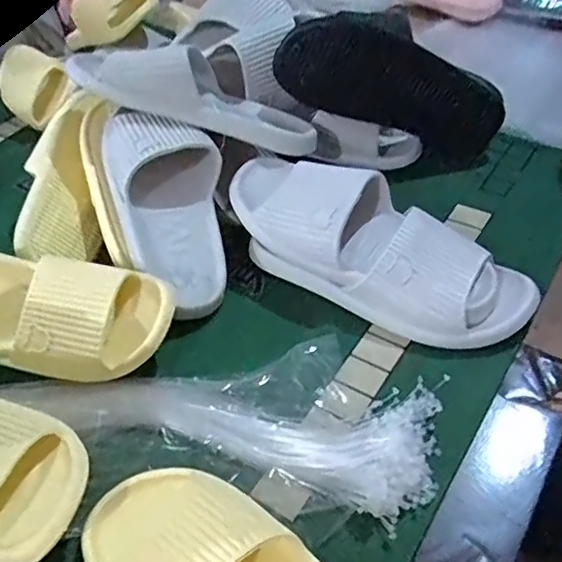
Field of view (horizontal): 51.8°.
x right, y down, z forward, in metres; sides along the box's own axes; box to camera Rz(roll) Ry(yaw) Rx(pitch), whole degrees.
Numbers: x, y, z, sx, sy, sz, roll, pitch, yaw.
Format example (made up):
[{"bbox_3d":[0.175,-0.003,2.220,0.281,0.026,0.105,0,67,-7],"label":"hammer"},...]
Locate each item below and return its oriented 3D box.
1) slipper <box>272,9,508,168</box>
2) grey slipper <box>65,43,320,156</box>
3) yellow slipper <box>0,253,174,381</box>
[{"bbox_3d":[0.131,-0.229,0.681,0.265,0.132,0.067,24,48,0],"label":"slipper"},{"bbox_3d":[-0.084,-0.209,0.625,0.262,0.072,0.087,15,42,-16],"label":"grey slipper"},{"bbox_3d":[-0.245,0.022,0.522,0.288,0.068,0.101,10,86,1],"label":"yellow slipper"}]

